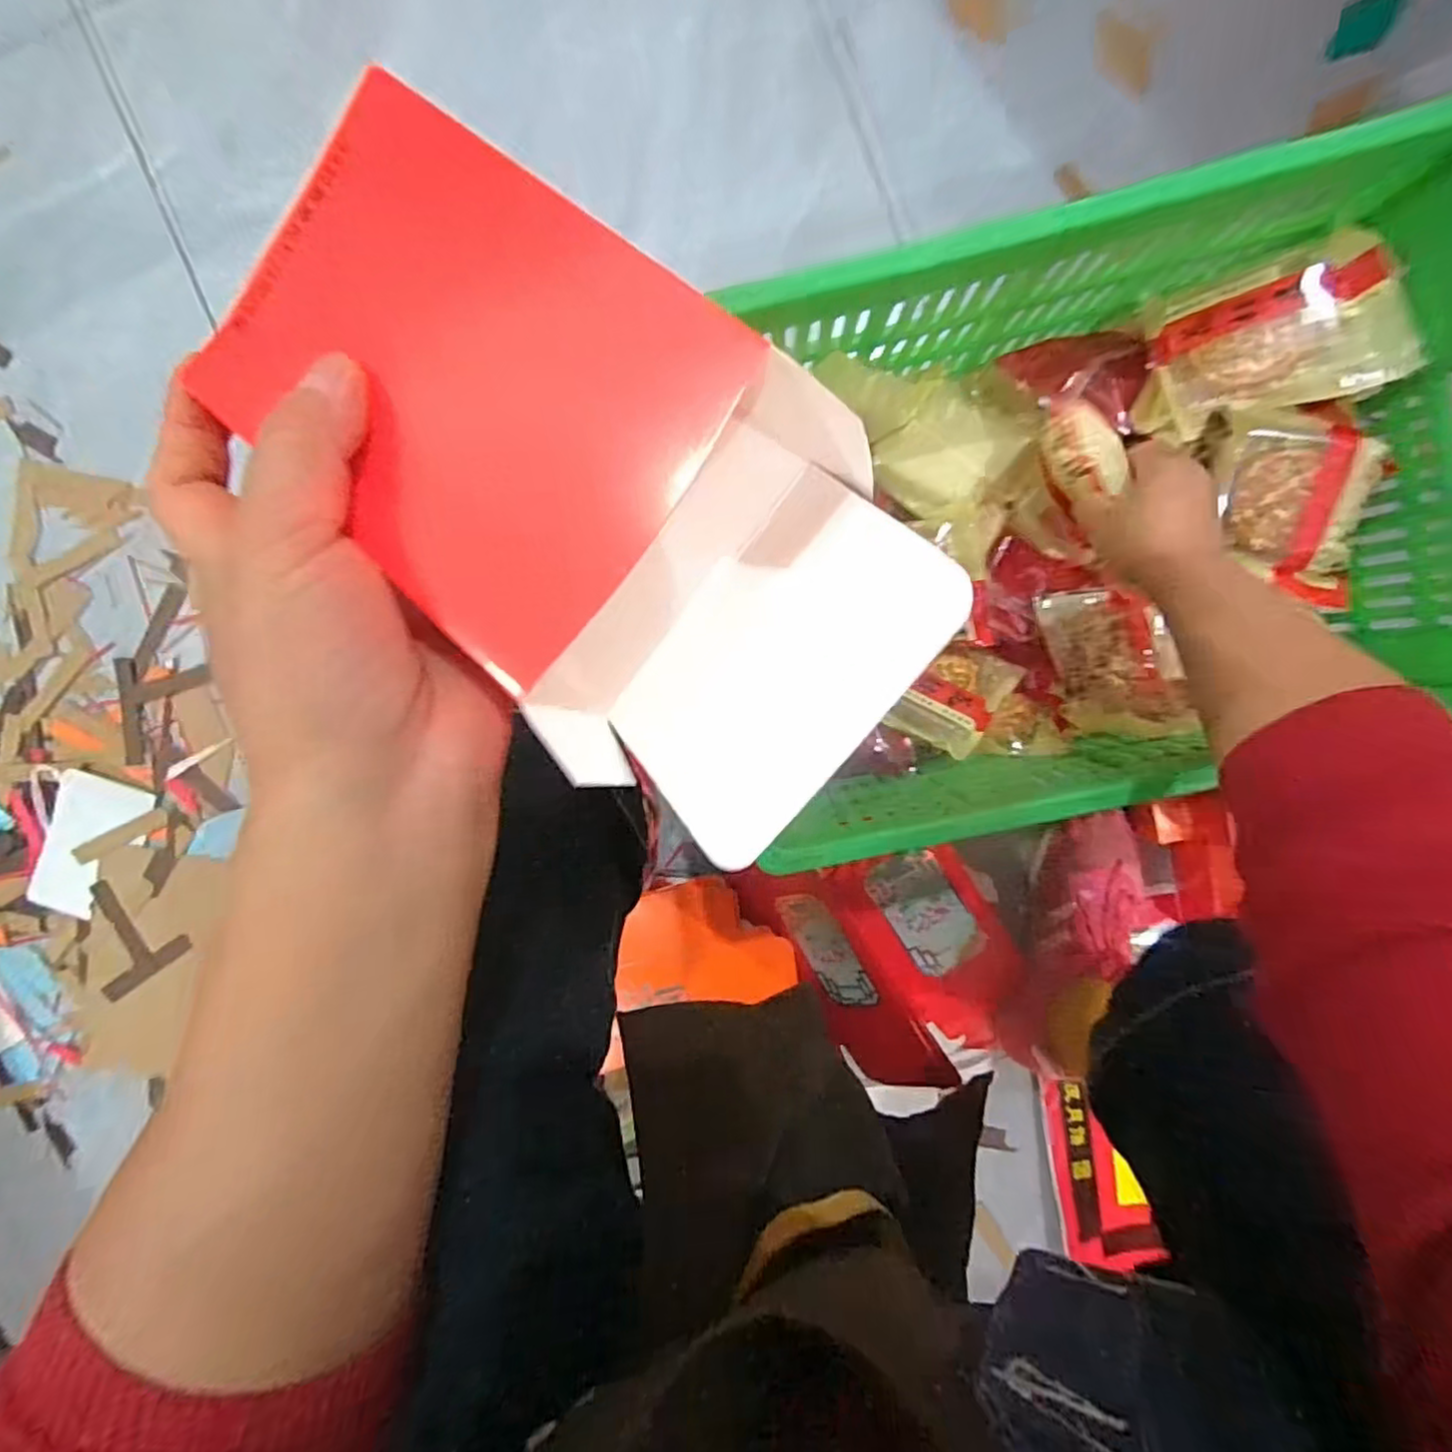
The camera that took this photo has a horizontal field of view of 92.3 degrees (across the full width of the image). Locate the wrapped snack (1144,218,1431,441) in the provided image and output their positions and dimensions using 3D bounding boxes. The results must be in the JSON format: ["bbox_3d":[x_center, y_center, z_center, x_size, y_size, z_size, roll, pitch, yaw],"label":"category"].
[{"bbox_3d":[0.347,-0.249,0.452,0.134,0.032,0.093,-9,92,31],"label":"wrapped snack"}]

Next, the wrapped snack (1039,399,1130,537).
[{"bbox_3d":[0.243,-0.189,0.481,0.043,0.035,0.066,-34,94,7],"label":"wrapped snack"}]

